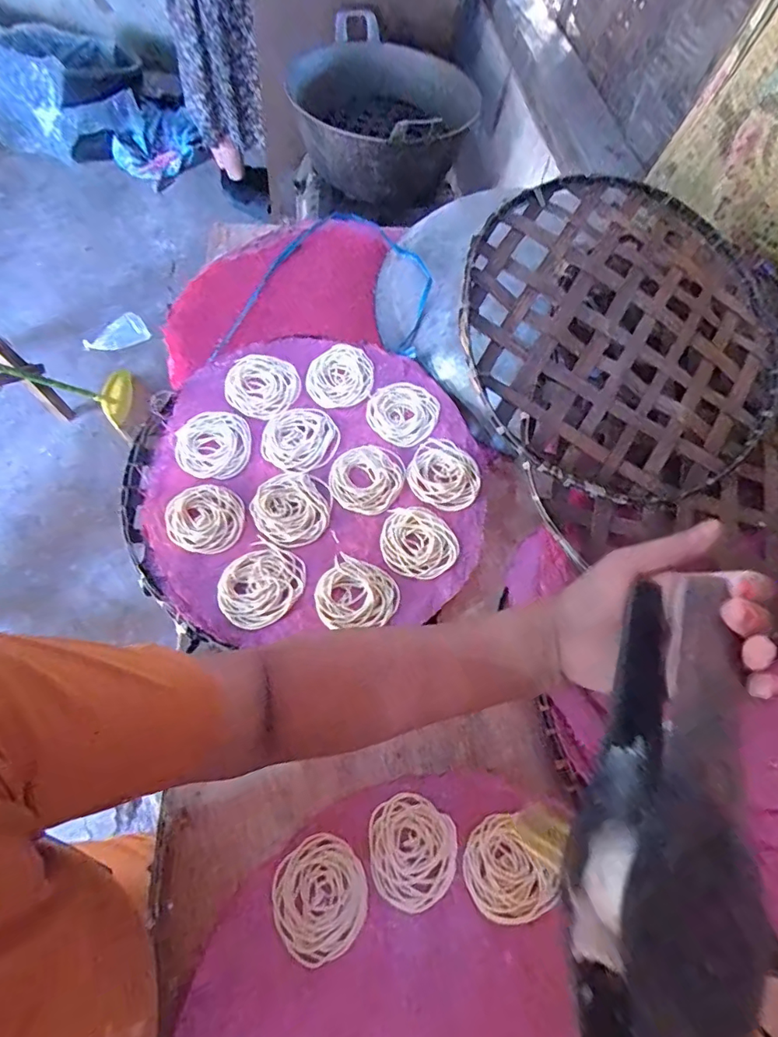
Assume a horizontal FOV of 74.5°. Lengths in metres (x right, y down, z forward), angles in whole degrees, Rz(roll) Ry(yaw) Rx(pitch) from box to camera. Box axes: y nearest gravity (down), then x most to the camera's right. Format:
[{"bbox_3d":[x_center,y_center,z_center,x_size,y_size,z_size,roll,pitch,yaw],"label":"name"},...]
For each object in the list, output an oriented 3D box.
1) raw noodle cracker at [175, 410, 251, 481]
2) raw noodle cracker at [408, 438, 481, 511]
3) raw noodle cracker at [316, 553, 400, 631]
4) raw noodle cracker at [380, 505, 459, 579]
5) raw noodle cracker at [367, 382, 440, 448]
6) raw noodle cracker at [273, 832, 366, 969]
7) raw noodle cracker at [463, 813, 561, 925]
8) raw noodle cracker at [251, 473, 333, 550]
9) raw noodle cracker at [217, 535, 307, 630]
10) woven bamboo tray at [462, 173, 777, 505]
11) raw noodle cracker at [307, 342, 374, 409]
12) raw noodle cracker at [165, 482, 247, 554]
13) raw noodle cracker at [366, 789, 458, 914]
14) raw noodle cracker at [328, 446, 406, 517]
[{"bbox_3d":[-0.182,-0.078,0.532,0.073,0.004,0.078,2,63,-4],"label":"raw noodle cracker"},{"bbox_3d":[0.059,-0.047,0.538,0.074,0.004,0.075,2,63,-4],"label":"raw noodle cracker"},{"bbox_3d":[-0.029,0.073,0.483,0.073,0.012,0.067,2,63,-4],"label":"raw noodle cracker"},{"bbox_3d":[0.029,0.024,0.512,0.071,0.006,0.075,2,63,-4],"label":"raw noodle cracker"},{"bbox_3d":[0.016,-0.115,0.556,0.075,0.010,0.070,2,63,-4],"label":"raw noodle cracker"},{"bbox_3d":[-0.052,0.291,0.393,0.069,0.011,0.075,2,63,-4],"label":"raw noodle cracker"},{"bbox_3d":[0.092,0.280,0.401,0.059,0.005,0.071,-38,71,-21],"label":"raw noodle cracker"},{"bbox_3d":[-0.096,-0.010,0.515,0.077,0.008,0.076,2,63,-4],"label":"raw noodle cracker"},{"bbox_3d":[-0.120,0.063,0.481,0.068,0.005,0.081,33,65,12],"label":"raw noodle cracker"},{"bbox_3d":[0.243,-0.195,0.538,0.342,0.033,0.334,-43,88,-13],"label":"woven bamboo tray"},{"bbox_3d":[-0.055,-0.159,0.567,0.072,0.013,0.069,2,63,-4],"label":"raw noodle cracker"},{"bbox_3d":[-0.180,-0.002,0.502,0.072,0.007,0.072,2,63,-4],"label":"raw noodle cracker"},{"bbox_3d":[0.018,0.266,0.408,0.068,0.005,0.075,11,62,1],"label":"raw noodle cracker"},{"bbox_3d":[-0.022,-0.042,0.532,0.069,0.008,0.078,32,65,11],"label":"raw noodle cracker"}]

